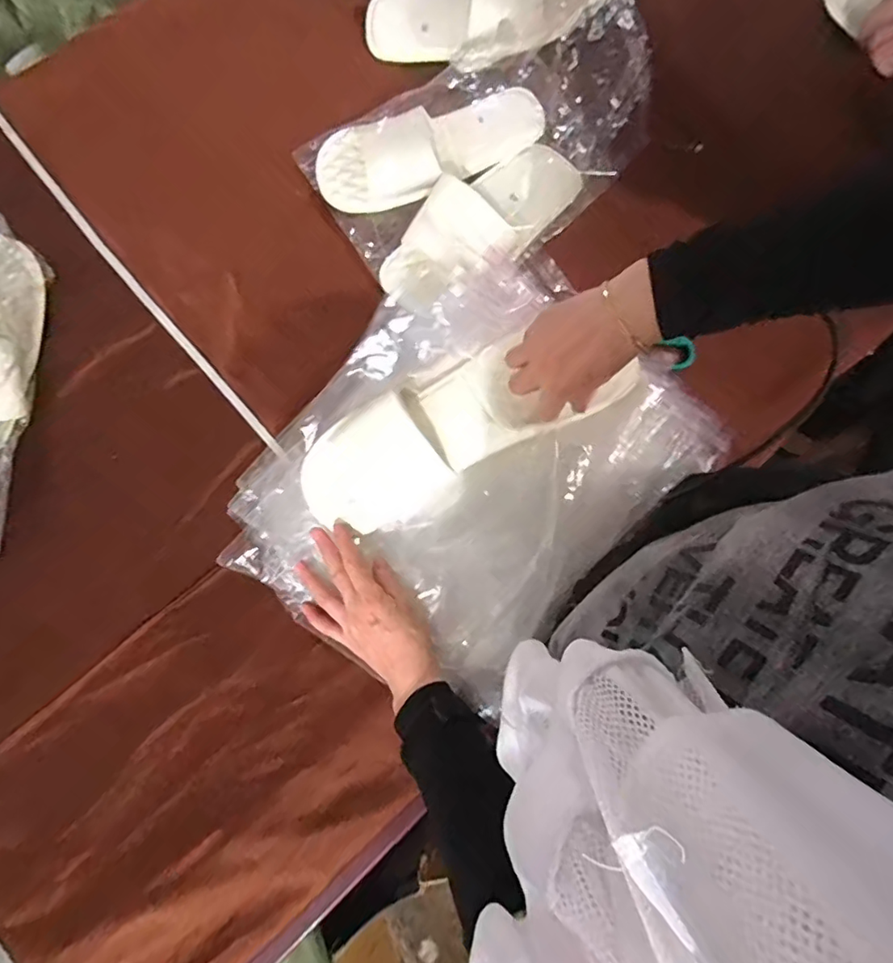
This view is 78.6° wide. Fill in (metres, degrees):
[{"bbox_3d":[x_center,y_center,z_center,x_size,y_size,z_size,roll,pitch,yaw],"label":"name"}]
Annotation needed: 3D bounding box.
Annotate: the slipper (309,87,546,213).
[{"bbox_3d":[-0.017,-0.397,0.648,0.277,0.044,0.114,-17,78,-4],"label":"slipper"}]

